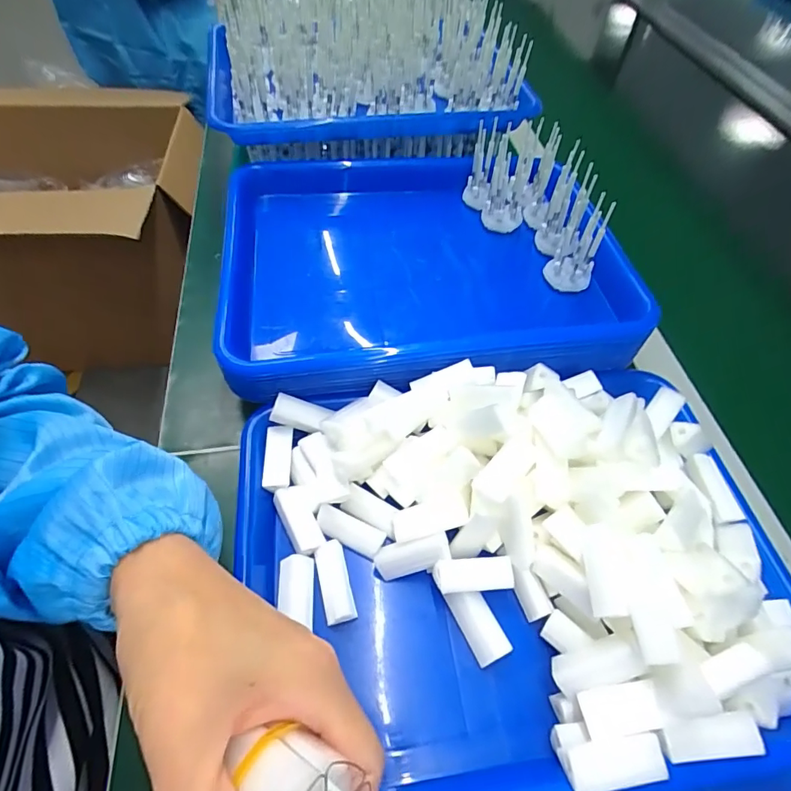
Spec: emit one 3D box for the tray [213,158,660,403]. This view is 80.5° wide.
[{"bbox_3d":[0.014,-0.113,0.416,0.349,0.078,0.258,-5,56,-7],"label":"tray"}]

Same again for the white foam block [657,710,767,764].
[{"bbox_3d":[0.154,0.167,0.228,0.048,0.009,0.018,-3,56,-5],"label":"white foam block"}]

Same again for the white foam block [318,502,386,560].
[{"bbox_3d":[-0.030,0.088,0.304,0.046,0.011,0.016,24,57,13],"label":"white foam block"}]

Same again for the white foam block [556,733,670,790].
[{"bbox_3d":[0.103,0.174,0.221,0.047,0.007,0.018,-5,56,-7],"label":"white foam block"}]

